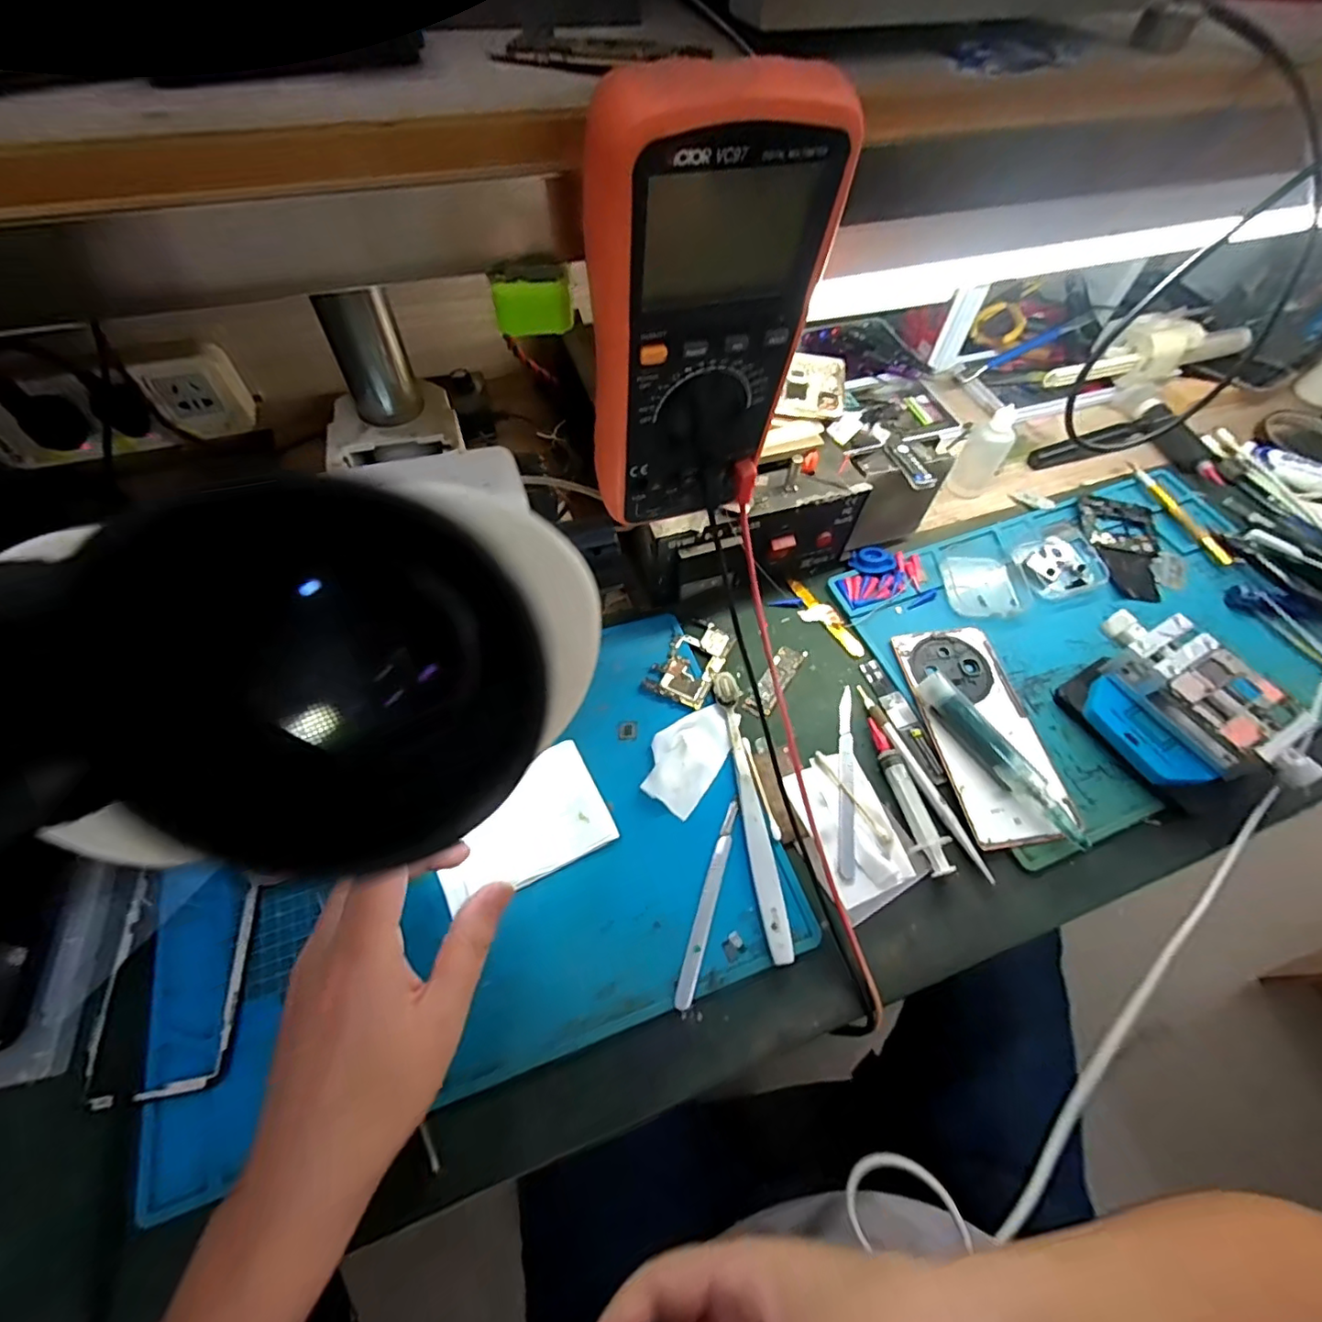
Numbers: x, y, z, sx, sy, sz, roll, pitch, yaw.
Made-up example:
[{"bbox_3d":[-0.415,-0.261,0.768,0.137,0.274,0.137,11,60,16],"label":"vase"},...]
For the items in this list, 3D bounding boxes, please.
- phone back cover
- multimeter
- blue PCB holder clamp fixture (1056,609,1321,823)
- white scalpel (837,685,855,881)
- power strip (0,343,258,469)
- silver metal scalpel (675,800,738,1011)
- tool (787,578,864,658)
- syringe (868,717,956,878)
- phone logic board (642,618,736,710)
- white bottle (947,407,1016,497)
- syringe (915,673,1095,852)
[{"bbox_3d":[0.227,0.044,0.409,0.075,0.011,0.161,-6,62,-7],"label":"phone back cover"},{"bbox_3d":[0.011,-0.135,0.248,0.098,0.170,0.036,-17,61,-13],"label":"multimeter"},{"bbox_3d":[0.348,0.034,0.396,0.092,0.058,0.140,-27,66,-17],"label":"blue PCB holder clamp fixture"},{"bbox_3d":[0.125,0.075,0.391,0.010,0.004,0.134,10,61,2],"label":"white scalpel"},{"bbox_3d":[-0.440,-0.200,0.470,0.191,0.075,0.031,-23,65,-15],"label":"power strip"},{"bbox_3d":[0.029,0.140,0.347,0.010,0.006,0.118,18,62,6],"label":"silver metal scalpel"},{"bbox_3d":[0.130,-0.036,0.464,0.013,0.005,0.085,-28,66,-18],"label":"tool"},{"bbox_3d":[0.159,0.086,0.381,0.021,0.010,0.105,-13,63,-10],"label":"syringe"},{"bbox_3d":[0.024,-0.001,0.434,0.044,0.009,0.077,27,63,11],"label":"phone logic board"},{"bbox_3d":[0.289,-0.186,0.516,0.035,0.076,0.036,36,65,15],"label":"white bottle"},{"bbox_3d":[0.224,0.065,0.390,0.020,0.022,0.134,-27,66,-17],"label":"syringe"}]

